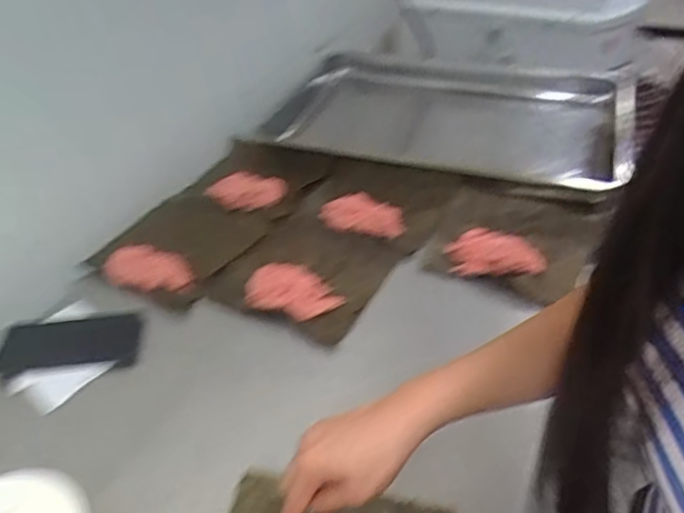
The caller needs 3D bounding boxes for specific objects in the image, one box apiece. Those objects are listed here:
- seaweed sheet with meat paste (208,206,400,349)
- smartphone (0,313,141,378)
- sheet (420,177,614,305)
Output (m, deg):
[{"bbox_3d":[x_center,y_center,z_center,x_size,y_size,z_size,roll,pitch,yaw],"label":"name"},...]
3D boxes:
[{"bbox_3d":[-0.049,0.014,0.753,0.197,0.020,0.189,22,46,26],"label":"seaweed sheet with meat paste"},{"bbox_3d":[-0.329,0.103,0.686,0.162,0.016,0.079,-4,49,-8],"label":"smartphone"},{"bbox_3d":[0.239,-0.033,0.776,0.207,0.032,0.213,16,44,21],"label":"sheet"}]

